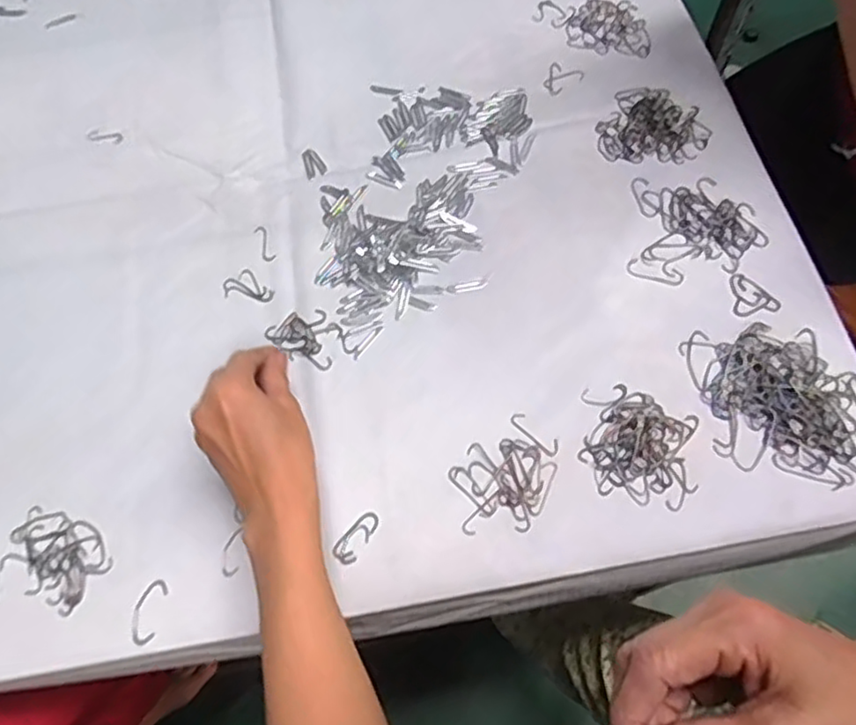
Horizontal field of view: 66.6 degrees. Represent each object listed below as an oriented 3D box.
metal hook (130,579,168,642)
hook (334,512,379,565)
[{"bbox_3d":[-0.193,0.170,0.446,0.019,0.004,0.041,7,66,7],"label":"metal hook"},{"bbox_3d":[-0.050,0.123,0.460,0.018,0.004,0.039,37,72,18],"label":"hook"}]

